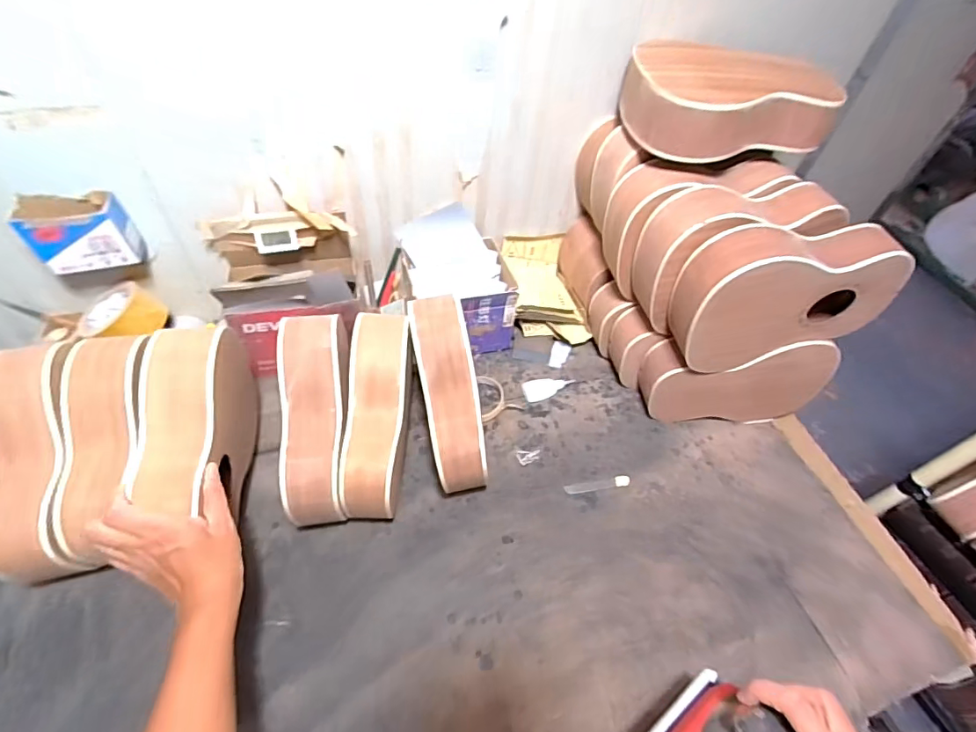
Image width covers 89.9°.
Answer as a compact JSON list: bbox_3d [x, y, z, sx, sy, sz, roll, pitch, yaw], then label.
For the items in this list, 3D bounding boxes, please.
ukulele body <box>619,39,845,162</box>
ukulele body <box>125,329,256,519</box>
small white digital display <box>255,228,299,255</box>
[{"bbox_3d":[0.309,-0.364,0.657,0.240,0.079,0.189,-7,52,-11],"label":"ukulele body"},{"bbox_3d":[-0.336,0.079,0.579,0.072,0.194,0.230,-3,55,-7],"label":"ukulele body"},{"bbox_3d":[-0.316,-0.188,0.734,0.058,0.036,0.012,-9,53,-13],"label":"small white digital display"}]

